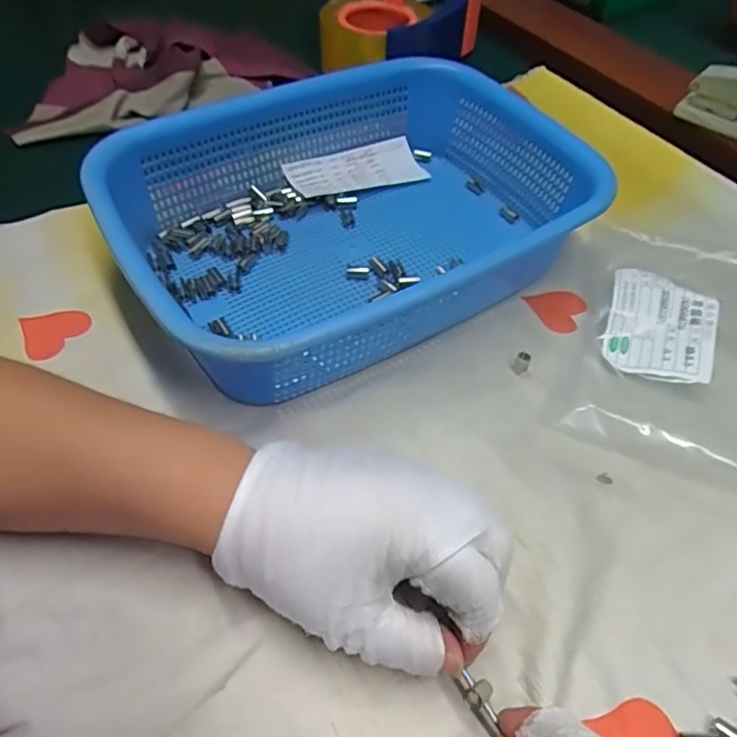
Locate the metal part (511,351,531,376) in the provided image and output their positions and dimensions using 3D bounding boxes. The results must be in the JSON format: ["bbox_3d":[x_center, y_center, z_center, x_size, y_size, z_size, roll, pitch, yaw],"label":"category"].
[{"bbox_3d":[0.091,-0.003,0.345,0.009,0.013,0.009,1,53,-1],"label":"metal part"}]

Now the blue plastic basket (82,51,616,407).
[{"bbox_3d":[-0.007,-0.097,0.374,0.283,0.075,0.203,-26,58,-20],"label":"blue plastic basket"}]

